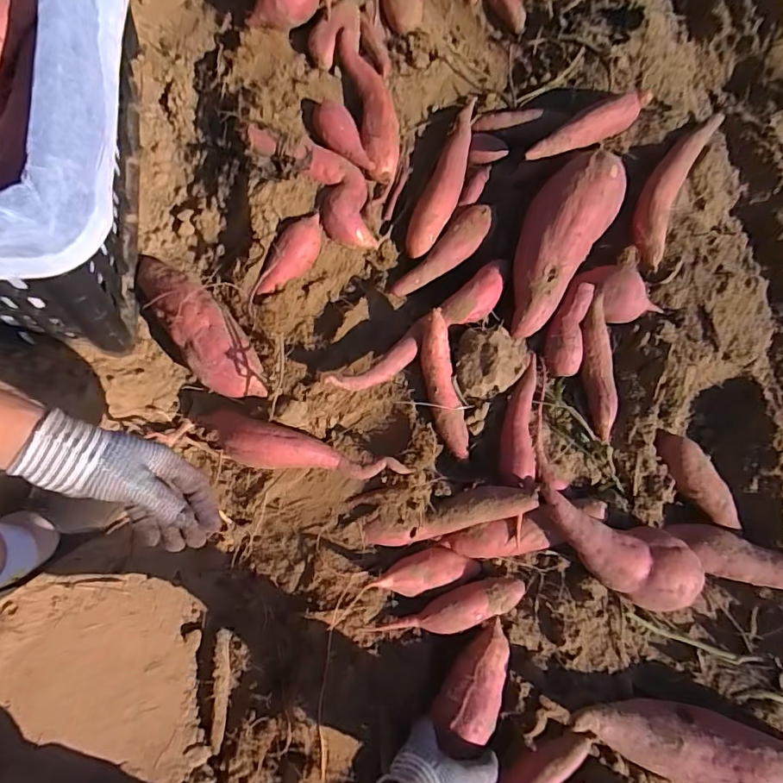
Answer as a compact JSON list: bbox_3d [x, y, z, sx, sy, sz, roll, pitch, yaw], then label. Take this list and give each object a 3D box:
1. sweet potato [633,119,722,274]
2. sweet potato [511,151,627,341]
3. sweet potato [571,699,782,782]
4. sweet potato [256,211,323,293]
[{"bbox_3d":[0.374,-0.284,0.675,0.061,0.036,0.261,28,77,1],"label":"sweet potato"},{"bbox_3d":[0.209,-0.197,0.639,0.101,0.063,0.259,35,77,2],"label":"sweet potato"},{"bbox_3d":[0.312,0.370,0.514,0.276,0.060,0.076,14,77,-3],"label":"sweet potato"},{"bbox_3d":[-0.122,-0.170,0.633,0.043,0.033,0.114,32,77,1],"label":"sweet potato"}]

